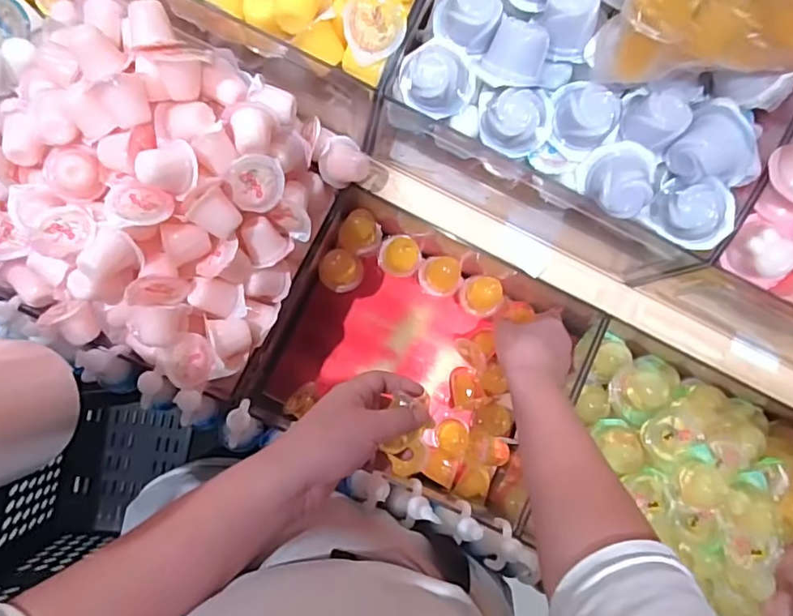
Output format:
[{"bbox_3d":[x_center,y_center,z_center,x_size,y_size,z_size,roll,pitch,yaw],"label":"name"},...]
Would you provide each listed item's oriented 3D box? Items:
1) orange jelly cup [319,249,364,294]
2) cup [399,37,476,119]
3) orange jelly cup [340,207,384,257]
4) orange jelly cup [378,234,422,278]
[{"bbox_3d":[-0.059,-0.041,0.607,0.047,0.034,0.044,1,84,-6],"label":"orange jelly cup"},{"bbox_3d":[0.033,-0.181,0.431,0.052,0.044,0.055,1,84,-6],"label":"cup"},{"bbox_3d":[-0.038,-0.082,0.615,0.043,0.033,0.047,1,84,-6],"label":"orange jelly cup"},{"bbox_3d":[0.003,-0.057,0.616,0.046,0.044,0.038,42,81,-1],"label":"orange jelly cup"}]

